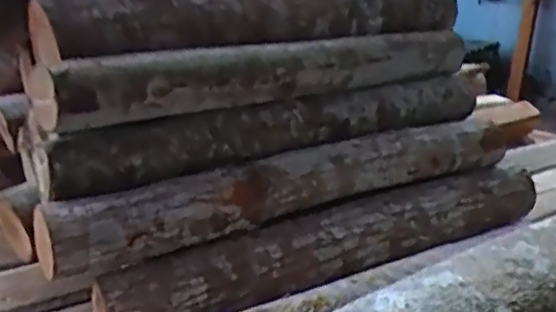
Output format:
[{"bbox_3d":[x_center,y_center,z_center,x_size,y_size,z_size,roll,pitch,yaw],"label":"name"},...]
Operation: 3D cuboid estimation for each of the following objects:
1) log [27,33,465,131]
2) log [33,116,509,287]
[{"bbox_3d":[0.030,-0.206,1.342,1.128,0.121,0.152,-15,24,-36],"label":"log"},{"bbox_3d":[0.079,0.063,1.269,1.106,0.129,0.117,-10,22,-27],"label":"log"}]

